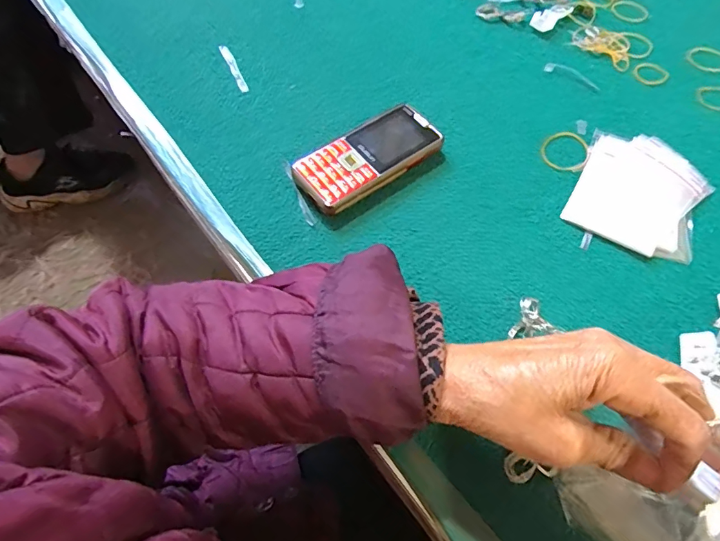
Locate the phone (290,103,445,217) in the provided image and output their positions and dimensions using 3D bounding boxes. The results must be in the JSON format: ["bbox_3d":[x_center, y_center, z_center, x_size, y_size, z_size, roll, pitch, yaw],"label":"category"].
[{"bbox_3d":[0.009,-0.096,0.397,0.128,0.022,0.057,-34,67,-18],"label":"phone"}]

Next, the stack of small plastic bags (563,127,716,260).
[{"bbox_3d":[0.236,-0.066,0.388,0.098,0.010,0.114,26,64,13],"label":"stack of small plastic bags"}]

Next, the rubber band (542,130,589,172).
[{"bbox_3d":[0.185,-0.108,0.413,0.040,0.004,0.046,28,65,14],"label":"rubber band"}]

